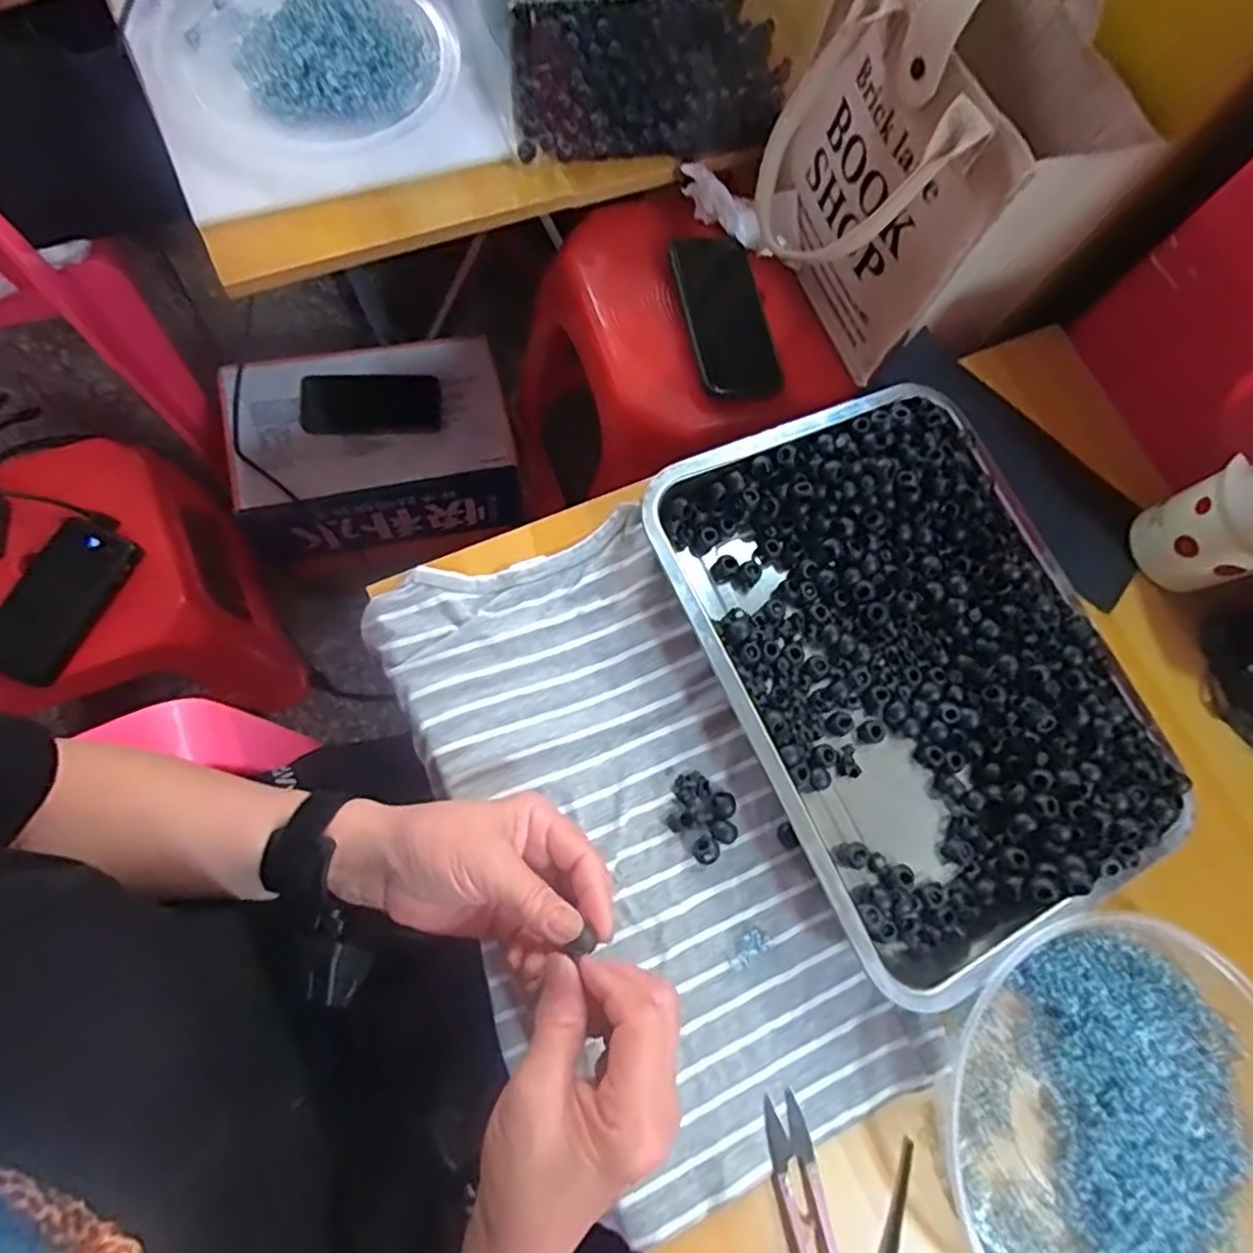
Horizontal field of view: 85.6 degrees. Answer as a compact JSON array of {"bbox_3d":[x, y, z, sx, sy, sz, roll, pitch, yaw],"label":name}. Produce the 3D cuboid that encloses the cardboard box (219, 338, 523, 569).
[{"bbox_3d":[-0.317,-0.236,0.866,0.322,0.134,0.230,-8,76,-10],"label":"cardboard box"}]

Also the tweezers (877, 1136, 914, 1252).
[{"bbox_3d":[0.148,0.334,0.373,0.011,0.014,0.087,26,72,0],"label":"tweezers"}]

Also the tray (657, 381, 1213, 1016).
[{"bbox_3d":[0.183,0.016,0.426,0.248,0.042,0.342,-23,79,-13],"label":"tray"}]

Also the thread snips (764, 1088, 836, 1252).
[{"bbox_3d":[0.096,0.311,0.364,0.023,0.011,0.099,-11,76,-11],"label":"thread snips"}]

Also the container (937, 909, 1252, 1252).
[{"bbox_3d":[0.286,0.287,0.383,0.222,0.056,0.232,2,74,-7],"label":"container"}]

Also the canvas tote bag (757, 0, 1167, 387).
[{"bbox_3d":[0.222,-0.361,0.526,0.187,0.245,0.224,-19,78,-13],"label":"canvas tote bag"}]

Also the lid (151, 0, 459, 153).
[{"bbox_3d":[-0.269,-0.490,0.576,0.230,0.041,0.218,2,74,-7],"label":"lid"}]

